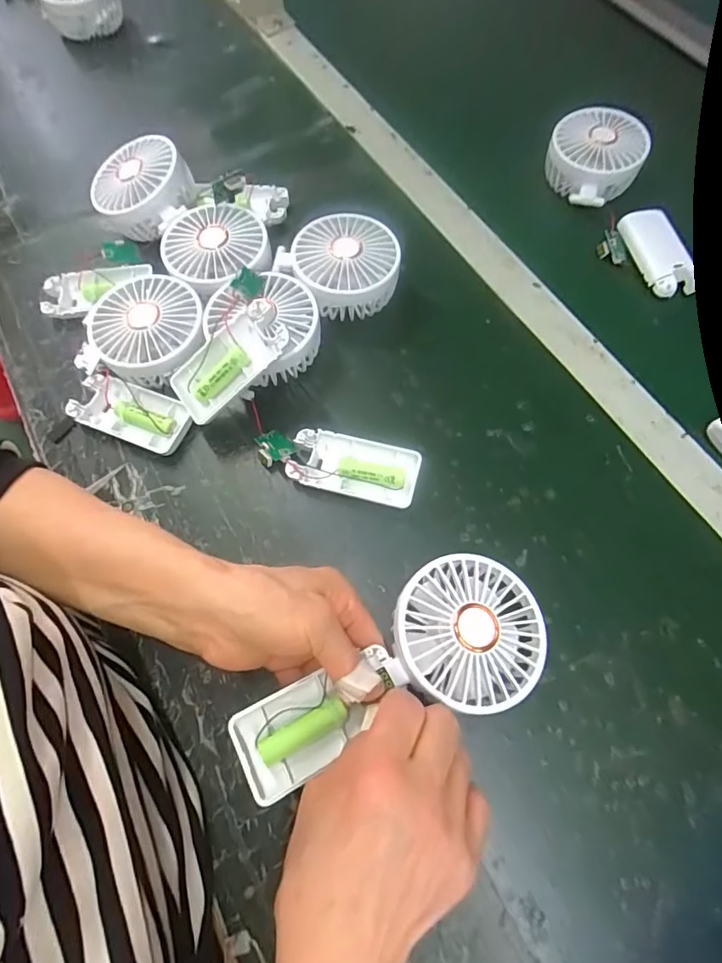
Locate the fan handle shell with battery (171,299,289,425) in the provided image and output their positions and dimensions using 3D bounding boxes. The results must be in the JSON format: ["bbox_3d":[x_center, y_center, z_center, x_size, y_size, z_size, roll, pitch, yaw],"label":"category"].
[{"bbox_3d":[-0.092,-0.084,0.344,0.094,0.018,0.041,-40,71,11],"label":"fan handle shell with battery"}]

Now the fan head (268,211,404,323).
[{"bbox_3d":[-0.016,-0.173,0.399,0.094,0.046,0.087,-26,70,-9],"label":"fan head"}]

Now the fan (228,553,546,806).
[{"bbox_3d":[0.020,0.104,0.265,0.177,0.027,0.080,-24,69,-13],"label":"fan"}]

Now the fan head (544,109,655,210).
[{"bbox_3d":[0.222,-0.310,0.456,0.083,0.034,0.090,-1,68,1],"label":"fan head"}]

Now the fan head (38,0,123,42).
[{"bbox_3d":[-0.323,-0.554,0.553,0.087,0.041,0.073,-23,69,-8],"label":"fan head"}]

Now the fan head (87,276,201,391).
[{"bbox_3d":[-0.164,-0.117,0.378,0.085,0.035,0.084,-1,68,1],"label":"fan head"}]

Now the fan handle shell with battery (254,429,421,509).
[{"bbox_3d":[-0.017,-0.012,0.356,0.116,0.016,0.044,13,69,7],"label":"fan handle shell with battery"}]

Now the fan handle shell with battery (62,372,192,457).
[{"bbox_3d":[-0.177,-0.051,0.373,0.093,0.015,0.045,20,70,9],"label":"fan handle shell with battery"}]

